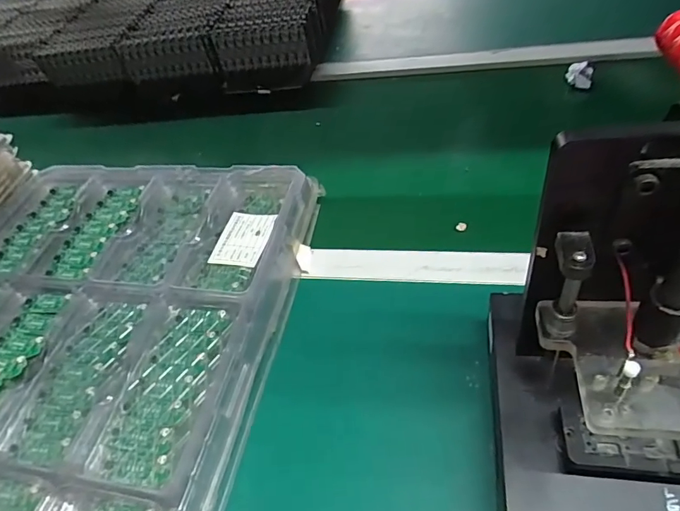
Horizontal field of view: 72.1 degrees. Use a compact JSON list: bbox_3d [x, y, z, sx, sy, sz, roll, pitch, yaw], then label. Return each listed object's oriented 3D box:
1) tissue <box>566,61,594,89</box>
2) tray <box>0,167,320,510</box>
[{"bbox_3d":[0.346,-0.259,0.674,0.034,0.020,0.041,13,52,23],"label":"tissue"},{"bbox_3d":[-0.277,0.100,0.440,0.416,0.040,0.550,2,49,15],"label":"tray"}]

